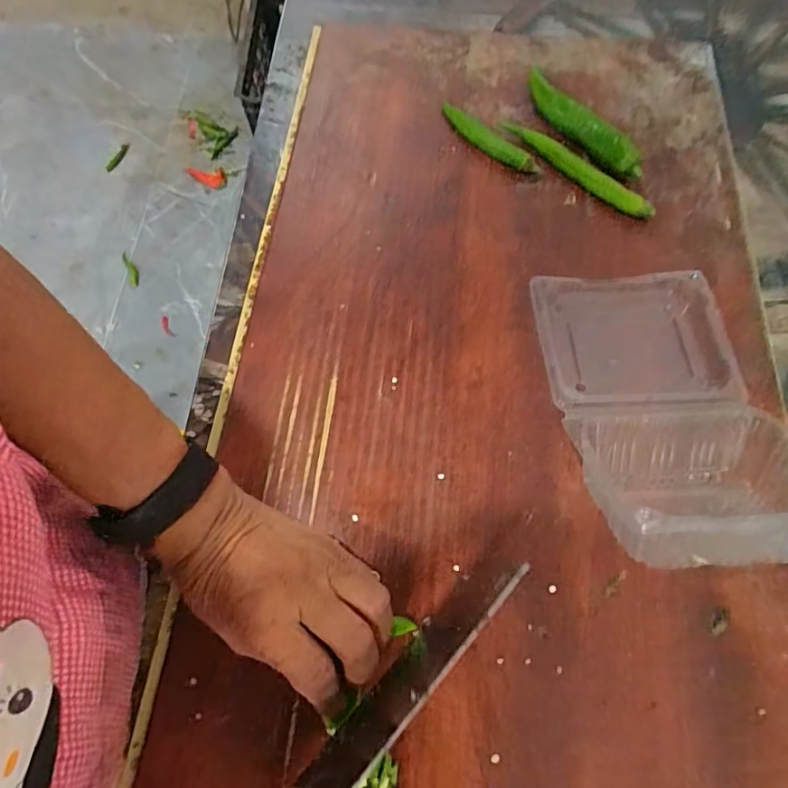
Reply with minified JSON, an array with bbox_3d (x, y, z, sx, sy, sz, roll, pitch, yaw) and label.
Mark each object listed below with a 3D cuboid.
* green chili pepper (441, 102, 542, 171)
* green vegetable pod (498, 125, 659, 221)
[{"bbox_3d":[0.084,-0.238,0.484,0.026,0.015,0.116,-37,70,-15],"label":"green chili pepper"},{"bbox_3d":[0.164,-0.204,0.469,0.154,0.016,0.019,39,71,16],"label":"green vegetable pod"}]

